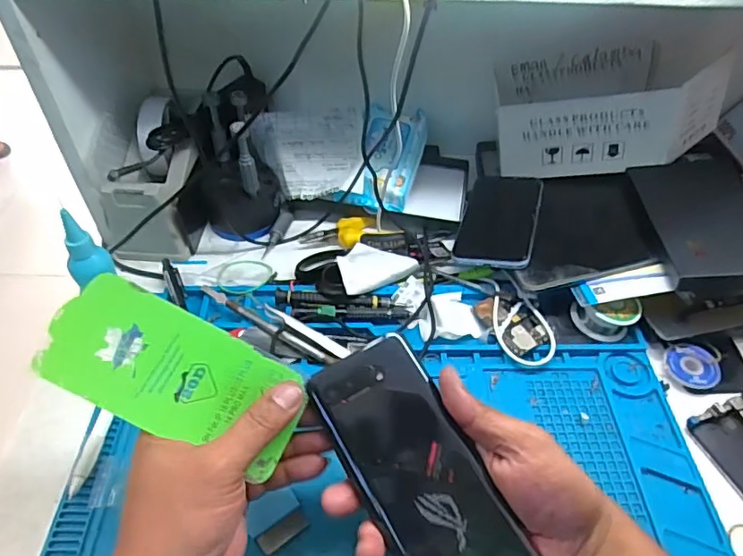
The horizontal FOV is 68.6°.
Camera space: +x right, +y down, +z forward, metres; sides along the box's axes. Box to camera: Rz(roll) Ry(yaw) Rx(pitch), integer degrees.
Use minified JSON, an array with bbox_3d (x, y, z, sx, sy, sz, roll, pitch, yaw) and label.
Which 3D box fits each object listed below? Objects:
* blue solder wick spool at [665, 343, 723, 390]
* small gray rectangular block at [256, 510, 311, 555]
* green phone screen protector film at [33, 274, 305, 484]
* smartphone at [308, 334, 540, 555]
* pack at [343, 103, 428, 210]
[{"bbox_3d":[0.284,0.078,0.478,0.044,0.005,0.041,1,47,-1],"label":"blue solder wick spool"},{"bbox_3d":[-0.061,0.179,0.384,0.036,0.004,0.015,-25,53,-22],"label":"small gray rectangular block"},{"bbox_3d":[-0.120,0.060,0.338,0.155,0.007,0.073,29,63,-5],"label":"green phone screen protector film"},{"bbox_3d":[0.028,0.120,0.333,0.071,0.006,0.168,-27,73,-10],"label":"smartphone"},{"bbox_3d":[0.020,-0.136,0.606,0.063,0.030,0.132,12,65,9],"label":"pack"}]

